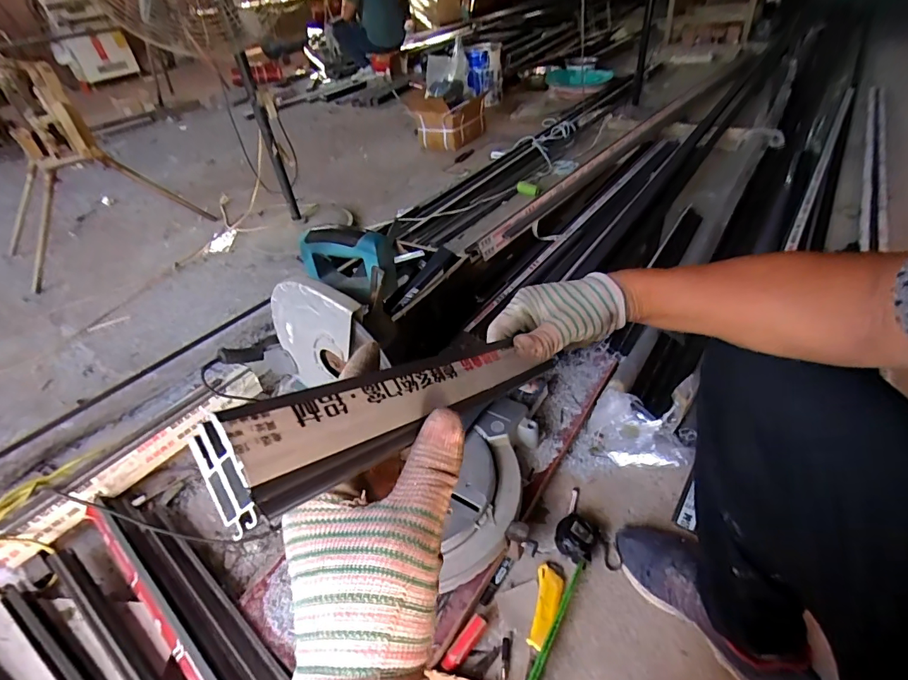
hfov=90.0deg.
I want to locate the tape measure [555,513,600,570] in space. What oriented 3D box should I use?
[{"bbox_3d":[0.203,0.335,0.762,0.064,0.058,0.061,-4,40,4],"label":"tape measure"}]

